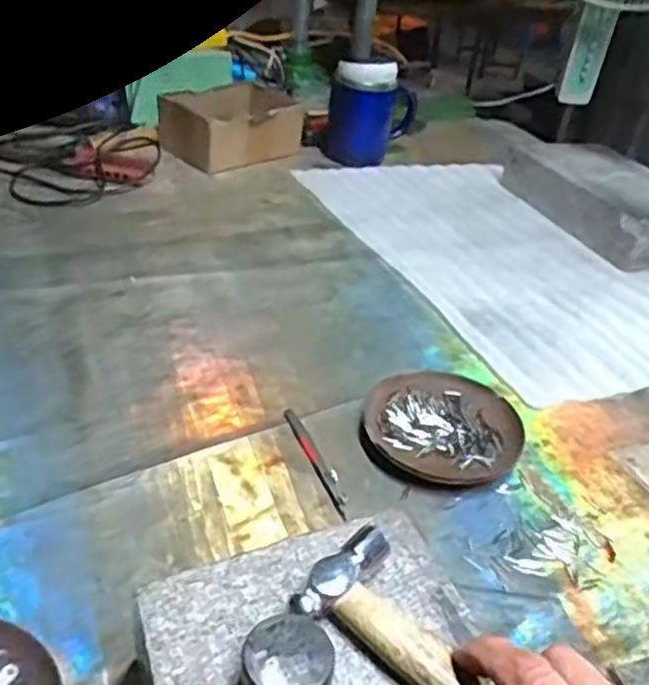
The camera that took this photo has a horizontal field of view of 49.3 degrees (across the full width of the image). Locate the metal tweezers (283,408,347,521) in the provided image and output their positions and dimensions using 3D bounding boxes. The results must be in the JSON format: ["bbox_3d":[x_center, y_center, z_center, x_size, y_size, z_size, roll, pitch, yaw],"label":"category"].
[{"bbox_3d":[-0.007,0.081,0.490,0.009,0.004,0.107,-8,37,-22],"label":"metal tweezers"}]

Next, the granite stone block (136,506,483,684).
[{"bbox_3d":[-0.008,0.153,0.336,0.152,0.058,0.104,-11,40,-26],"label":"granite stone block"}]

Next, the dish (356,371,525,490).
[{"bbox_3d":[0.086,0.062,0.520,0.111,0.015,0.113,5,34,-3],"label":"dish"}]

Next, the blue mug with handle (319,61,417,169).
[{"bbox_3d":[0.062,-0.321,0.977,0.114,0.126,0.082,14,34,10],"label":"blue mug with handle"}]

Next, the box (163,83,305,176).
[{"bbox_3d":[-0.114,-0.291,0.953,0.123,0.070,0.188,32,41,31],"label":"box"}]

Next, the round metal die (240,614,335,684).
[{"bbox_3d":[-0.016,0.136,0.293,0.037,0.022,0.037,6,35,-4],"label":"round metal die"}]

